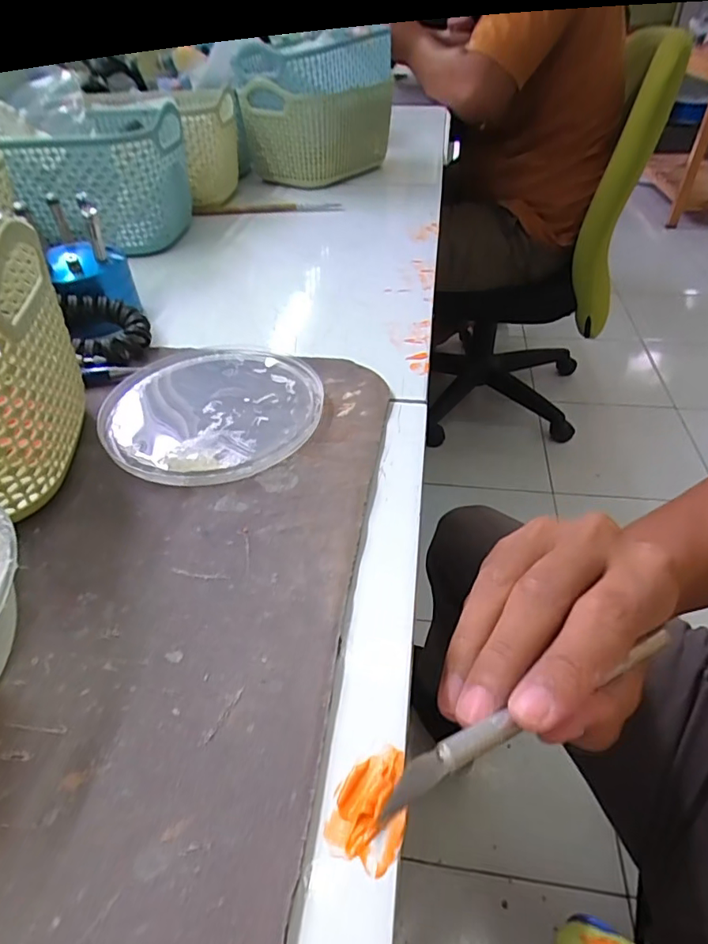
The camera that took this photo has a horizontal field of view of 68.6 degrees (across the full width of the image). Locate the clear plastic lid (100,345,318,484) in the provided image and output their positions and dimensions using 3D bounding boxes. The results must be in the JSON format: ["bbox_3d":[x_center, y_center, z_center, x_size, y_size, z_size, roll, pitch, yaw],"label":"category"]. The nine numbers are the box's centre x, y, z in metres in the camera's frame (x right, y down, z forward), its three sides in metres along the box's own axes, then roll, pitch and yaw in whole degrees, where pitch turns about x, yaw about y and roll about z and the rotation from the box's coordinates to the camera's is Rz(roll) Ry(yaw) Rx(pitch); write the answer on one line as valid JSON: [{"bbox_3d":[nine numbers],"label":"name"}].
[{"bbox_3d":[-0.069,-0.034,0.255,0.104,0.006,0.103,0,43,0],"label":"clear plastic lid"}]

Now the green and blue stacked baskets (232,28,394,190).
[{"bbox_3d":[-0.031,-0.388,0.558,0.115,0.115,0.158,30,51,28],"label":"green and blue stacked baskets"}]

